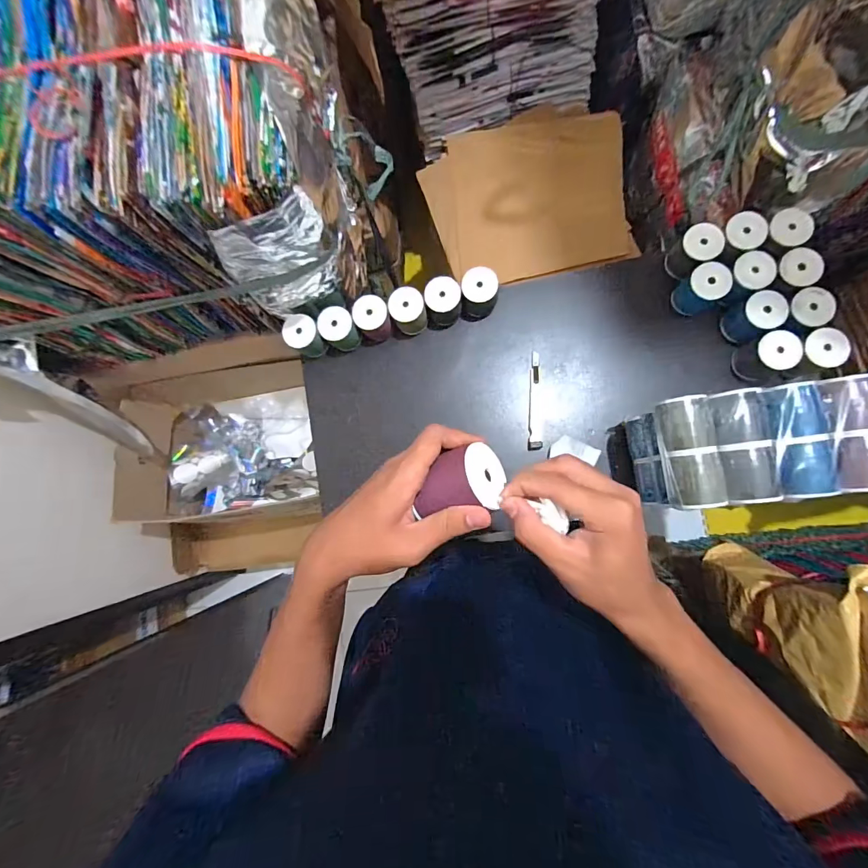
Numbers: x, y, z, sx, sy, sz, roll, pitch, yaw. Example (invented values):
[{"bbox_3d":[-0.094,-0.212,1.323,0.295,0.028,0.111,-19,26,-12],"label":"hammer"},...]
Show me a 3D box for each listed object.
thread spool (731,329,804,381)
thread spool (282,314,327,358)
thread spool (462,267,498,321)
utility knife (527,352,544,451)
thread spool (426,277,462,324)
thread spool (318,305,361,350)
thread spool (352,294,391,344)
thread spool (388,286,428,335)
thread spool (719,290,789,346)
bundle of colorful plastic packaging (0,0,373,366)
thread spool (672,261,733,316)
[{"bbox_3d":[0.480,-0.111,0.592,0.055,0.060,0.058,-1,84,7],"label":"thread spool"},{"bbox_3d":[-0.212,-0.162,0.678,0.063,0.047,0.052,43,91,10],"label":"thread spool"},{"bbox_3d":[0.073,-0.222,0.656,0.056,0.062,0.062,4,84,8],"label":"thread spool"},{"bbox_3d":[0.165,-0.054,0.661,0.022,0.007,0.158,1,84,8],"label":"utility knife"},{"bbox_3d":[0.017,-0.215,0.668,0.055,0.070,0.051,-1,84,7],"label":"thread spool"},{"bbox_3d":[-0.153,-0.171,0.678,0.052,0.066,0.058,-45,80,1],"label":"thread spool"},{"bbox_3d":[-0.099,-0.188,0.675,0.055,0.071,0.054,-1,84,7],"label":"thread spool"},{"bbox_3d":[-0.038,-0.196,0.670,0.054,0.076,0.058,-1,84,7],"label":"thread spool"},{"bbox_3d":[0.467,-0.169,0.602,0.054,0.070,0.056,-1,84,7],"label":"thread spool"},{"bbox_3d":[-0.462,-0.347,0.566,0.676,0.328,0.372,-11,82,6],"label":"bundle of colorful plastic packaging"},{"bbox_3d":[0.400,-0.215,0.615,0.046,0.076,0.054,-42,80,1],"label":"thread spool"}]

